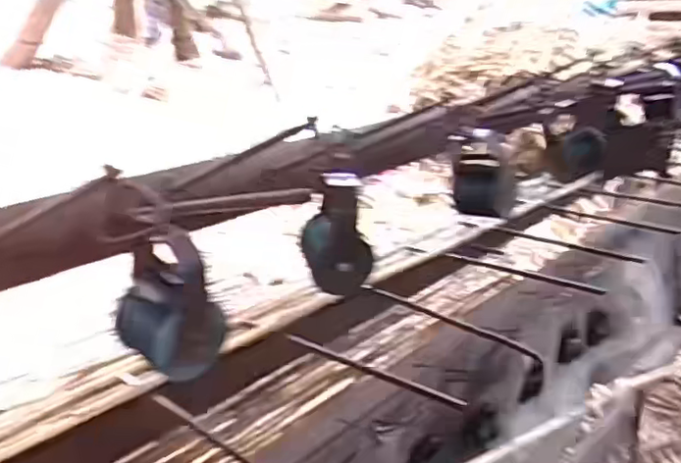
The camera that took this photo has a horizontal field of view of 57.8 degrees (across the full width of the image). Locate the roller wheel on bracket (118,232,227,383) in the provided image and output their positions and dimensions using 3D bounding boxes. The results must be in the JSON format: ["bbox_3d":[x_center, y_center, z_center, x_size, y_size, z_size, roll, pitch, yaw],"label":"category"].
[{"bbox_3d":[-0.090,0.036,0.325,0.043,0.072,0.042,-19,32,-39],"label":"roller wheel on bracket"}]

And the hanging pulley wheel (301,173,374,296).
[{"bbox_3d":[-0.002,0.003,0.417,0.053,0.069,0.049,1,24,-3],"label":"hanging pulley wheel"}]

